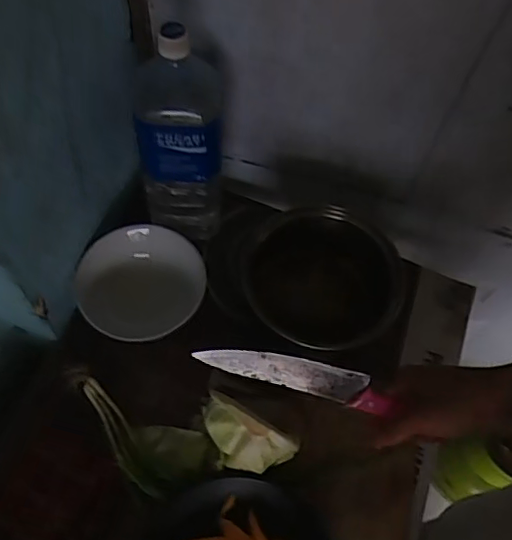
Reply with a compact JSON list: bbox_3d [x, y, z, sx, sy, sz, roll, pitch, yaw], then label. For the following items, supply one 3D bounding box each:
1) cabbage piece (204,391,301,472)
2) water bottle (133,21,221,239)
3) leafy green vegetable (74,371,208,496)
[{"bbox_3d":[-0.016,0.187,0.622,0.110,0.065,0.058,31,65,14],"label":"cabbage piece"},{"bbox_3d":[-0.087,-0.153,0.662,0.092,0.286,0.087,3,62,0],"label":"water bottle"},{"bbox_3d":[-0.146,0.191,0.652,0.181,0.023,0.080,26,64,11],"label":"leafy green vegetable"}]

